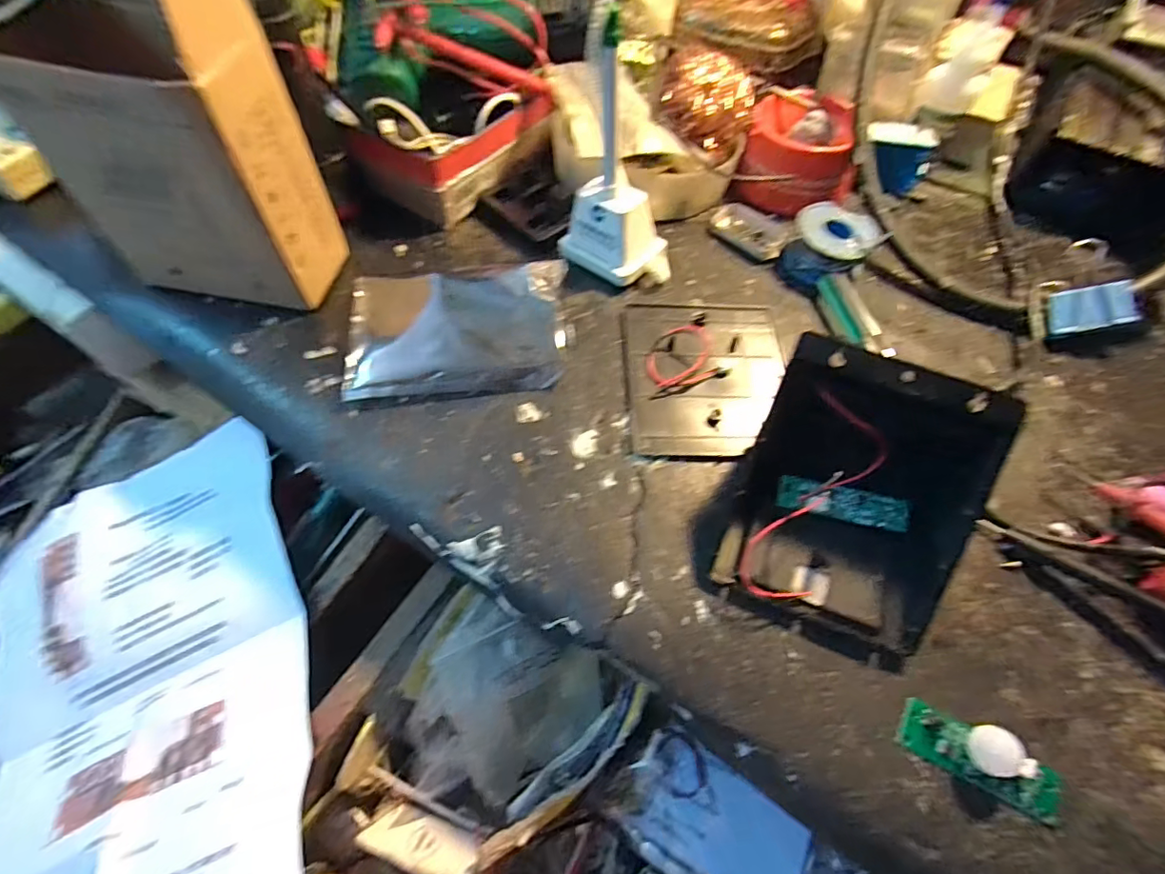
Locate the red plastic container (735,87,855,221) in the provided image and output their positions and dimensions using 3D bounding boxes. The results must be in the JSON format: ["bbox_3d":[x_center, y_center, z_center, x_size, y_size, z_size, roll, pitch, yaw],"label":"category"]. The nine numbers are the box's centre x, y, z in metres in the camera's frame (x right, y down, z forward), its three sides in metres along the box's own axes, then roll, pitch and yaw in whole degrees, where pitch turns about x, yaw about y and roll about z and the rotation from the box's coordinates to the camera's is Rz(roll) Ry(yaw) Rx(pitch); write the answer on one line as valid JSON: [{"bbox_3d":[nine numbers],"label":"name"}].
[{"bbox_3d":[0.160,-0.211,0.396,0.079,0.043,0.090,16,62,6],"label":"red plastic container"}]

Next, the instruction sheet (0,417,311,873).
[{"bbox_3d":[-0.261,0.144,0.308,0.208,0.030,0.278,-26,61,2],"label":"instruction sheet"}]

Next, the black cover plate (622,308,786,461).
[{"bbox_3d":[0.072,-0.038,0.312,0.092,0.010,0.107,2,61,-2],"label":"black cover plate"}]

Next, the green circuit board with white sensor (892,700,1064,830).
[{"bbox_3d":[0.166,0.132,0.219,0.061,0.020,0.020,27,64,12],"label":"green circuit board with white sensor"}]

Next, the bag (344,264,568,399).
[{"bbox_3d":[-0.073,-0.066,0.319,0.123,0.015,0.088,-4,62,-5],"label":"bag"}]

